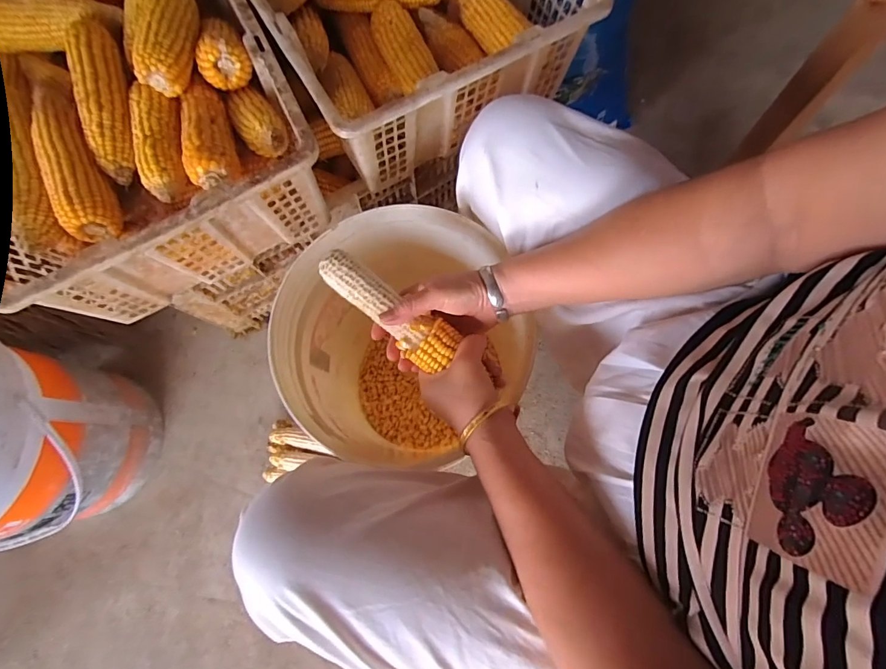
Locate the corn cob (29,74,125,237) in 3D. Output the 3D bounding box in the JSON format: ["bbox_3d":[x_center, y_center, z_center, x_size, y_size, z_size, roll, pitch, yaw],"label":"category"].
[{"bbox_3d":[-0.403,-0.195,0.475,0.048,0.041,0.197,-26,76,-5],"label":"corn cob"}]

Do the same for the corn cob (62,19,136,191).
[{"bbox_3d":[-0.370,-0.261,0.483,0.049,0.040,0.196,-19,76,-3],"label":"corn cob"}]

